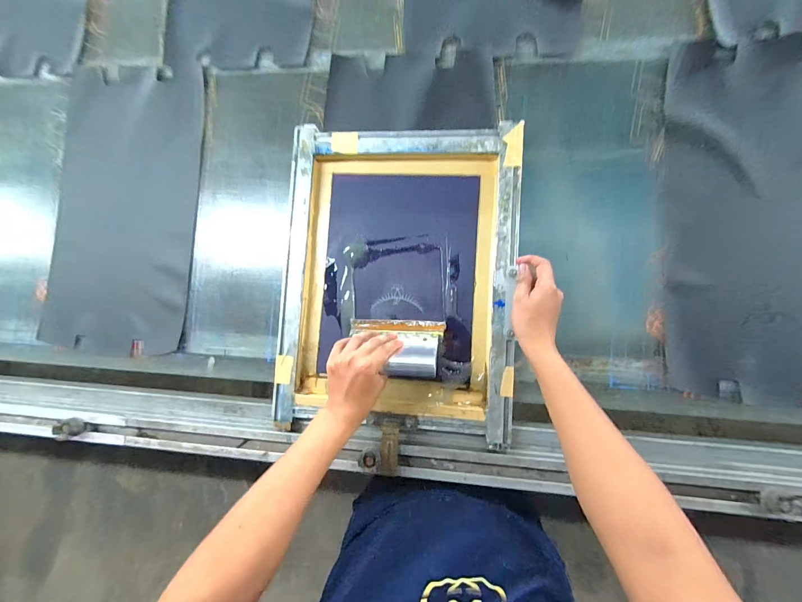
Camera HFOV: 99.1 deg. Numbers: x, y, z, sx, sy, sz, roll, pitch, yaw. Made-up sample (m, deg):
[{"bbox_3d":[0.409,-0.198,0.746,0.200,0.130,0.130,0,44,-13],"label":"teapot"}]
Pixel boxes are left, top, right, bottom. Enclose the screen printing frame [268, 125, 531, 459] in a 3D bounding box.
[{"bbox_3d":[-0.008,-0.044,0.599,0.396,0.046,0.501,3,89,9],"label":"screen printing frame"}]

